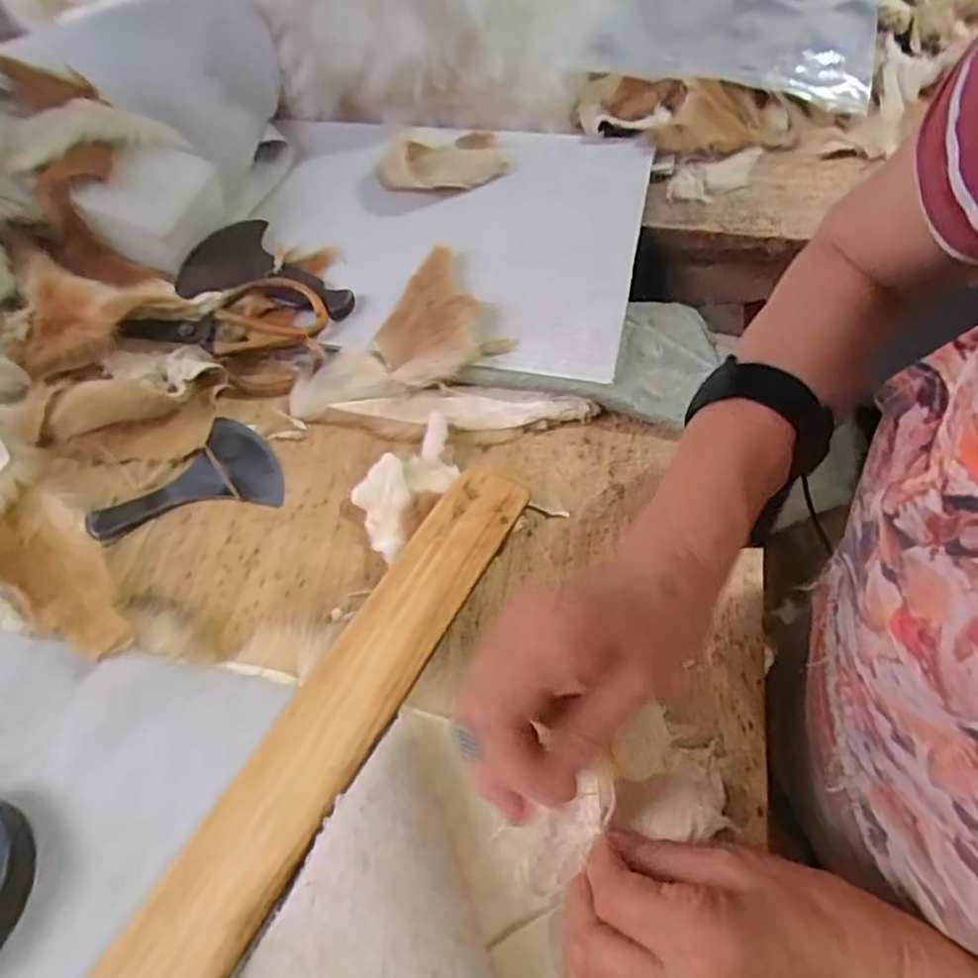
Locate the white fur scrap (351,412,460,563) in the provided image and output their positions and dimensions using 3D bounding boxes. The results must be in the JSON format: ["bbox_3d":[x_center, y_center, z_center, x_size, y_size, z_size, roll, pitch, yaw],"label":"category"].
[{"bbox_3d":[-0.056,-0.008,0.459,0.053,0.017,0.116,22,55,19],"label":"white fur scrap"}]

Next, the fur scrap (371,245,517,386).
[{"bbox_3d":[-0.050,-0.135,0.534,0.092,0.030,0.111,-31,64,1],"label":"fur scrap"}]

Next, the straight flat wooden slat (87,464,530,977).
[{"bbox_3d":[-0.111,0.166,0.308,0.051,0.014,0.490,21,54,19],"label":"straight flat wooden slat"}]

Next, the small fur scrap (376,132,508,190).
[{"bbox_3d":[-0.047,-0.313,0.631,0.116,0.034,0.073,-10,51,-4],"label":"small fur scrap"}]

